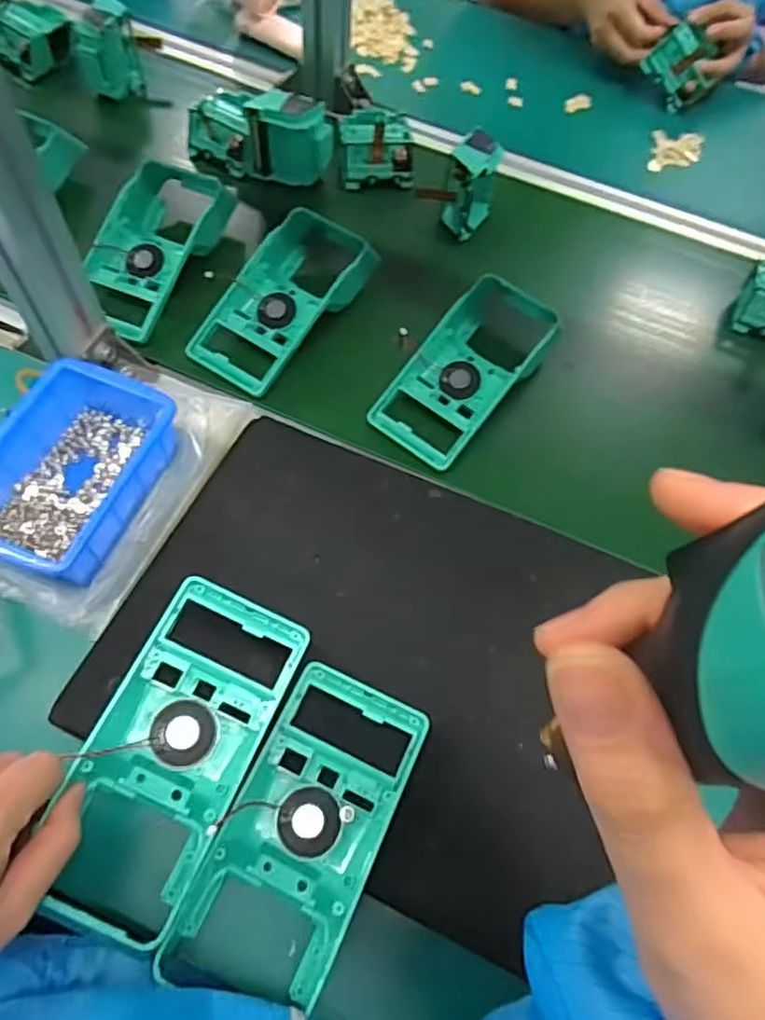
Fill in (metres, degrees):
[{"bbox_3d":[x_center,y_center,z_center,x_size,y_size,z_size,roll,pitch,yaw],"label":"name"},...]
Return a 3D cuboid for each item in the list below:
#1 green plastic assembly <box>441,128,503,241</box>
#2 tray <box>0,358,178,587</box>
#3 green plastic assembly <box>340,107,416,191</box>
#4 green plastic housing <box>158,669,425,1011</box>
[{"bbox_3d":[0.087,-0.320,0.629,0.046,0.085,0.072,18,63,5],"label":"green plastic assembly"},{"bbox_3d":[-0.218,-0.027,0.446,0.100,0.049,0.153,23,63,7],"label":"tray"},{"bbox_3d":[-0.008,-0.386,0.670,0.079,0.051,0.080,-6,63,-8],"label":"green plastic assembly"},{"bbox_3d":[-0.046,0.185,0.345,0.084,0.030,0.184,25,83,11],"label":"green plastic housing"}]

